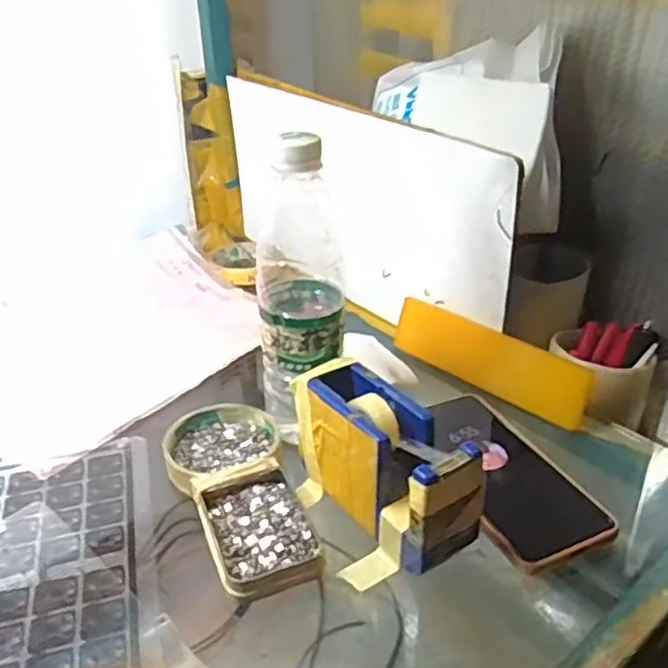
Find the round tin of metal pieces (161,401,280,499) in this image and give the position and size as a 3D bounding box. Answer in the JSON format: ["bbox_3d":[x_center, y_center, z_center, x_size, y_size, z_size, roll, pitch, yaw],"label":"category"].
[{"bbox_3d":[-0.082,0.082,0.496,0.081,0.020,0.079,-2,30,1],"label":"round tin of metal pieces"}]

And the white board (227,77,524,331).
[{"bbox_3d":[0.011,-0.132,0.677,0.019,0.182,0.416,-22,35,-31],"label":"white board"}]

